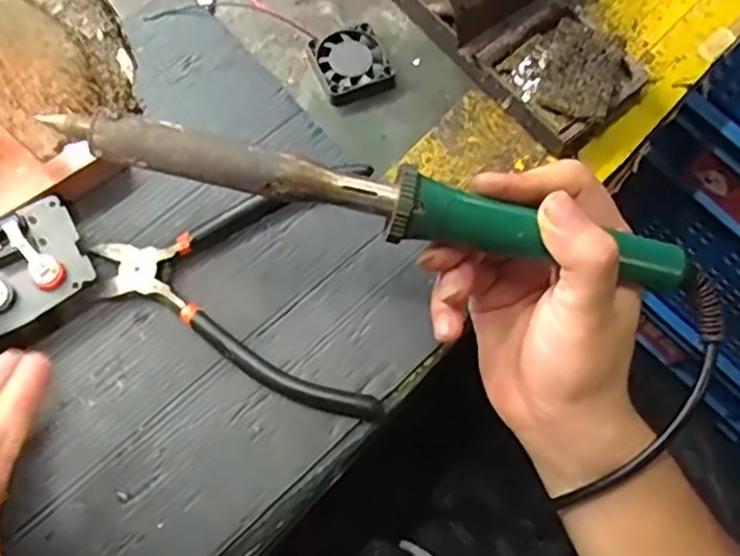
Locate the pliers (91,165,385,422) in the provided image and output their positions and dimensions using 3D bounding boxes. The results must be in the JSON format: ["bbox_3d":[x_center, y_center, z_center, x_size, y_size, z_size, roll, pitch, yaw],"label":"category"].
[{"bbox_3d":[-0.065,0.003,0.353,0.135,0.014,0.131,0,69,-3],"label":"pliers"}]

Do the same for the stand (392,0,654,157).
[{"bbox_3d":[0.072,-0.161,0.390,0.175,0.079,0.075,42,73,13],"label":"stand"}]

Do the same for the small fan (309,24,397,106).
[{"bbox_3d":[-0.012,-0.123,0.407,0.038,0.011,0.042,-23,72,-10],"label":"small fan"}]

